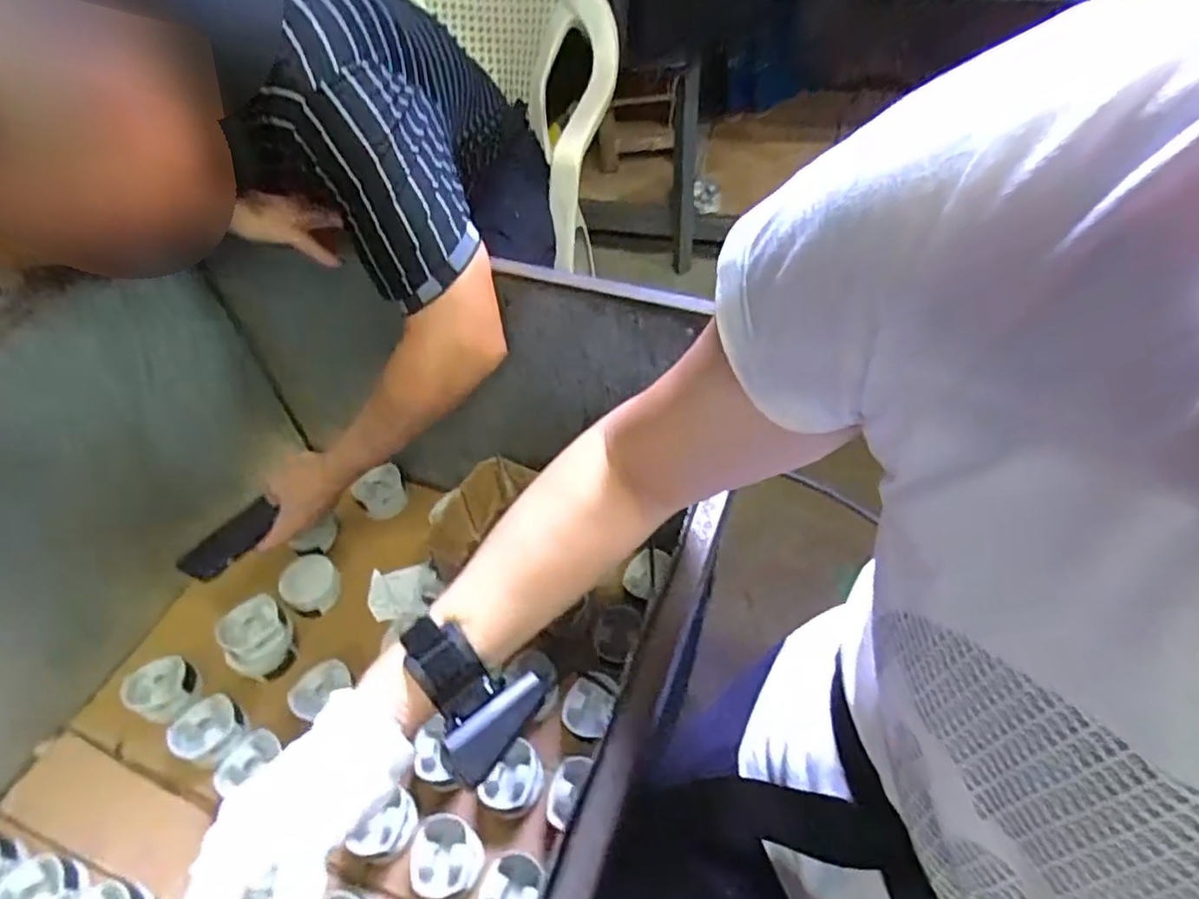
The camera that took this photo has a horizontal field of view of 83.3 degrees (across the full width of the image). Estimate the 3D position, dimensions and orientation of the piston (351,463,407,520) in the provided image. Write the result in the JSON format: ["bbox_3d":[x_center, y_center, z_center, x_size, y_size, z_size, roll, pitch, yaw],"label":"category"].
[{"bbox_3d":[-0.337,0.072,1.047,0.074,0.064,0.064,-25,54,-16],"label":"piston"}]

